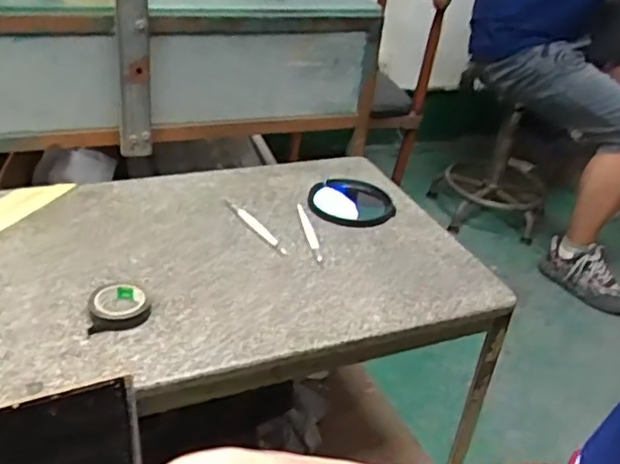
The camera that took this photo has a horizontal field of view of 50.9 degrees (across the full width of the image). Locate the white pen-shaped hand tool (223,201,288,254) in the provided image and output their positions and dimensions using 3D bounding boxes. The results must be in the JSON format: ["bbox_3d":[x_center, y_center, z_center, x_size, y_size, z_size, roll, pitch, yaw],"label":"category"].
[{"bbox_3d":[-0.075,-0.008,0.868,0.015,0.009,0.141,-19,40,-35],"label":"white pen-shaped hand tool"}]

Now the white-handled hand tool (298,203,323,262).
[{"bbox_3d":[0.000,-0.002,0.870,0.011,0.010,0.128,-2,33,-14],"label":"white-handled hand tool"}]

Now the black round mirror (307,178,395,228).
[{"bbox_3d":[0.058,-0.048,0.958,0.123,0.014,0.136,-1,32,-12],"label":"black round mirror"}]

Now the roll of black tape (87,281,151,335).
[{"bbox_3d":[-0.202,0.079,0.694,0.060,0.019,0.071,-1,32,-11],"label":"roll of black tape"}]

